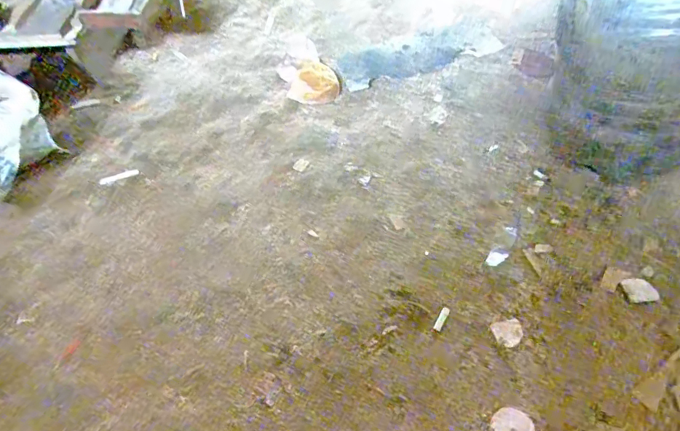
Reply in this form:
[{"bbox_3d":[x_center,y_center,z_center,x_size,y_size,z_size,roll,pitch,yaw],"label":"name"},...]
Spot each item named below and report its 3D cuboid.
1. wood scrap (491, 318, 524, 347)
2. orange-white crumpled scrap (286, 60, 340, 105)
[{"bbox_3d":[0.236,0.165,0.672,0.040,0.004,0.038,-12,52,0],"label":"wood scrap"},{"bbox_3d":[-0.051,-0.289,1.052,0.102,0.025,0.131,5,54,13],"label":"orange-white crumpled scrap"}]

